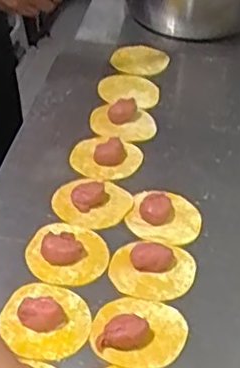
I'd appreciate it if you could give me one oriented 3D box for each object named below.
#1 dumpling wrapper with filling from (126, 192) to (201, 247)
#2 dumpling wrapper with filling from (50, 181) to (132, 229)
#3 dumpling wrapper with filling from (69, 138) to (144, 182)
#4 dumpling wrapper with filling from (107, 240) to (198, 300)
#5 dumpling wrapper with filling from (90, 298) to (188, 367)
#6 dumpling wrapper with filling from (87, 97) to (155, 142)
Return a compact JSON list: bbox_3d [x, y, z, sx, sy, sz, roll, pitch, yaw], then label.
[{"bbox_3d":[0.049,0.035,0.715,0.079,0.022,0.072,9,39,6],"label":"dumpling wrapper with filling"},{"bbox_3d":[-0.030,0.021,0.725,0.088,0.012,0.070,-1,39,-6],"label":"dumpling wrapper with filling"},{"bbox_3d":[-0.019,-0.035,0.800,0.080,0.016,0.085,2,39,-2],"label":"dumpling wrapper with filling"},{"bbox_3d":[0.031,0.085,0.653,0.082,0.012,0.077,2,39,-2],"label":"dumpling wrapper with filling"},{"bbox_3d":[0.018,0.127,0.588,0.084,0.021,0.070,5,39,2],"label":"dumpling wrapper with filling"},{"bbox_3d":[0.001,-0.084,0.854,0.080,0.022,0.080,2,39,-2],"label":"dumpling wrapper with filling"}]

